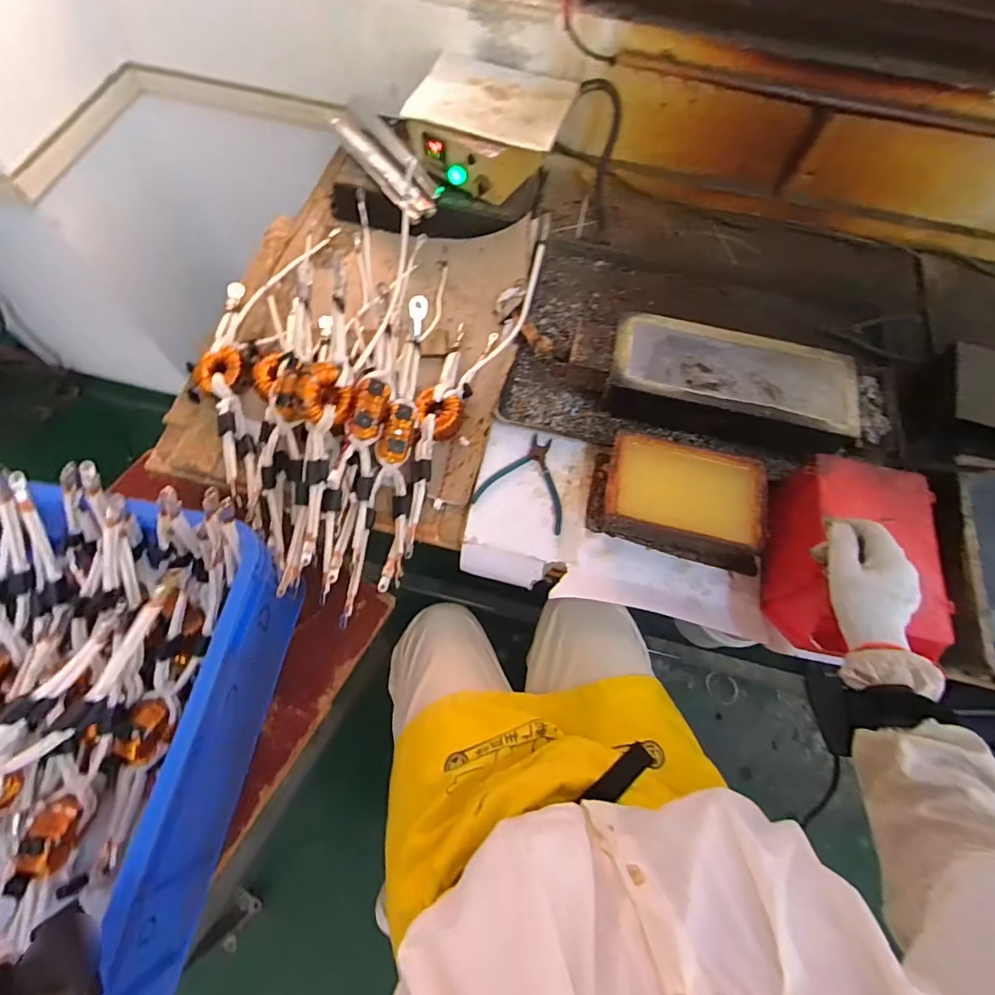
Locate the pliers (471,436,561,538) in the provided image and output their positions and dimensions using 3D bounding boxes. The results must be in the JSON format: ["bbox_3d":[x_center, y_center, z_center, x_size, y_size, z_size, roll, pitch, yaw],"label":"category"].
[{"bbox_3d":[0.048,-0.028,0.695,0.126,0.013,0.130,20,67,6],"label":"pliers"}]

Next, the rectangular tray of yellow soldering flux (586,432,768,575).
[{"bbox_3d":[0.248,0.000,0.651,0.232,0.075,0.140,15,66,4],"label":"rectangular tray of yellow soldering flux"}]

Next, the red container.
[{"bbox_3d":[0.433,0.077,0.602,0.142,0.159,0.230,11,66,2],"label":"red container"}]

